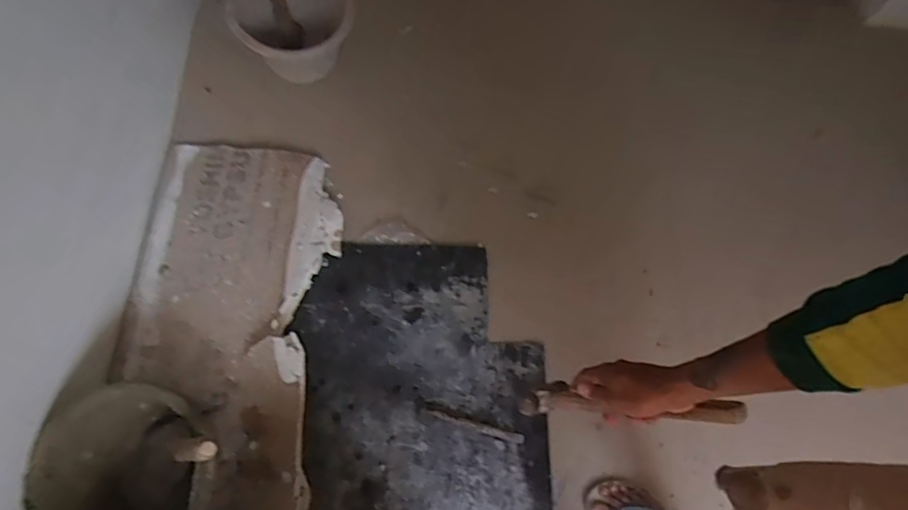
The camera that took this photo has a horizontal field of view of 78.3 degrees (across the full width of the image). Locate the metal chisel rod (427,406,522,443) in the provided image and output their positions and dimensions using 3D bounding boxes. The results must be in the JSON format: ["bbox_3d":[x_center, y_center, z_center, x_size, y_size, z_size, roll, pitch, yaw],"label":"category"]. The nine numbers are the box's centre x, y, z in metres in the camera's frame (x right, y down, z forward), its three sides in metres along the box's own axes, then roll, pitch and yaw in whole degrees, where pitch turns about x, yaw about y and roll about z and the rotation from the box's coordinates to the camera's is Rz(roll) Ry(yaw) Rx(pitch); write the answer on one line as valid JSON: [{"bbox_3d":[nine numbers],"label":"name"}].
[{"bbox_3d":[0.039,0.324,1.059,0.194,0.018,0.019,16,70,3],"label":"metal chisel rod"}]

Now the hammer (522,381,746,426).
[{"bbox_3d":[0.199,0.170,0.641,0.247,0.066,0.050,-8,63,40],"label":"hammer"}]

